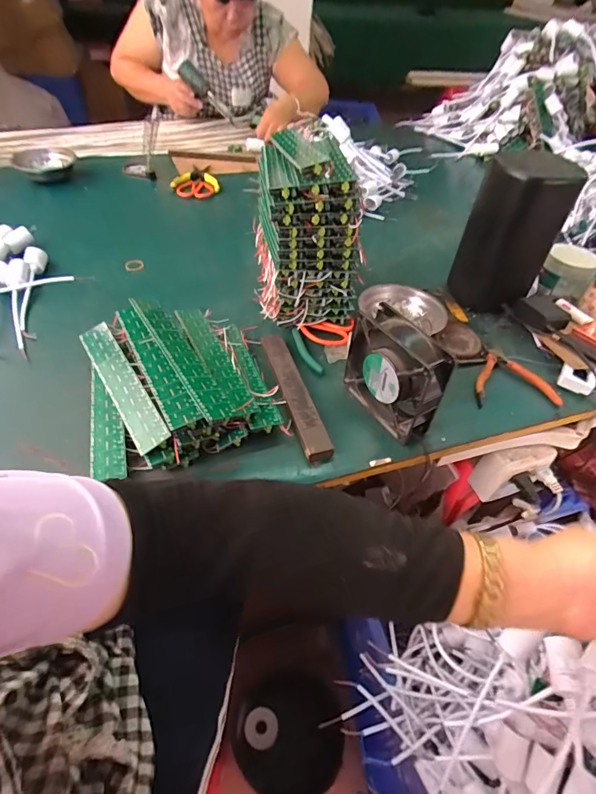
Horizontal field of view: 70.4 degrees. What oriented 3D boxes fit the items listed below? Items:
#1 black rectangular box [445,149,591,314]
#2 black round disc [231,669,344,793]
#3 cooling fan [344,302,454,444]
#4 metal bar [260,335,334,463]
[{"bbox_3d":[0.309,-0.243,0.635,0.081,0.217,0.107,-8,48,-15],"label":"black rectangular box"},{"bbox_3d":[-0.021,0.671,0.840,0.213,0.043,0.198,-13,37,10],"label":"black round disc"},{"bbox_3d":[0.109,-0.028,0.487,0.046,0.123,0.120,-21,52,-25],"label":"cooling fan"},{"bbox_3d":[-0.007,-0.010,0.524,0.032,0.019,0.210,-11,49,-17],"label":"metal bar"}]

